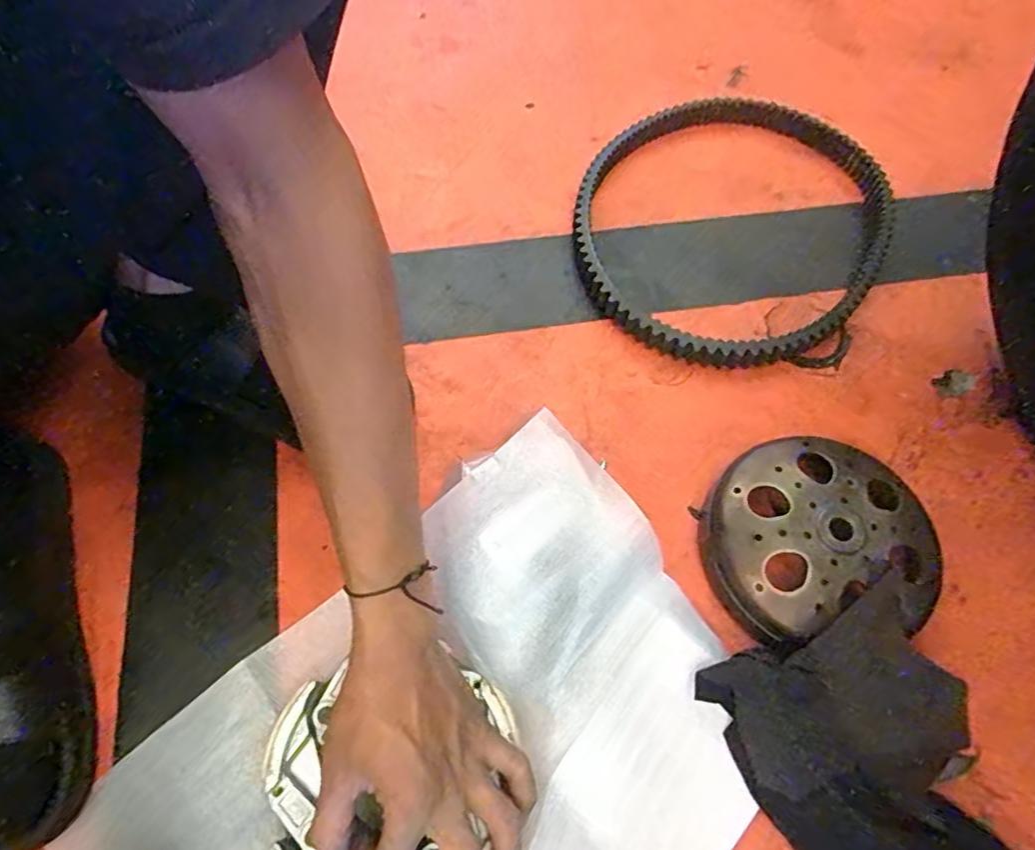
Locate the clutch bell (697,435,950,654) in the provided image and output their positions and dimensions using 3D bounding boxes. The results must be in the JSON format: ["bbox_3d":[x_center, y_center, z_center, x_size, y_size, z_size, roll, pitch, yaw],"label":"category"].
[{"bbox_3d":[0.209,0.079,0.437,0.152,0.055,0.142,1,63,-2],"label":"clutch bell"}]

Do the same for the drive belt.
[{"bbox_3d":[0.205,-0.199,0.581,0.282,0.030,0.336,26,65,10],"label":"drive belt"}]

